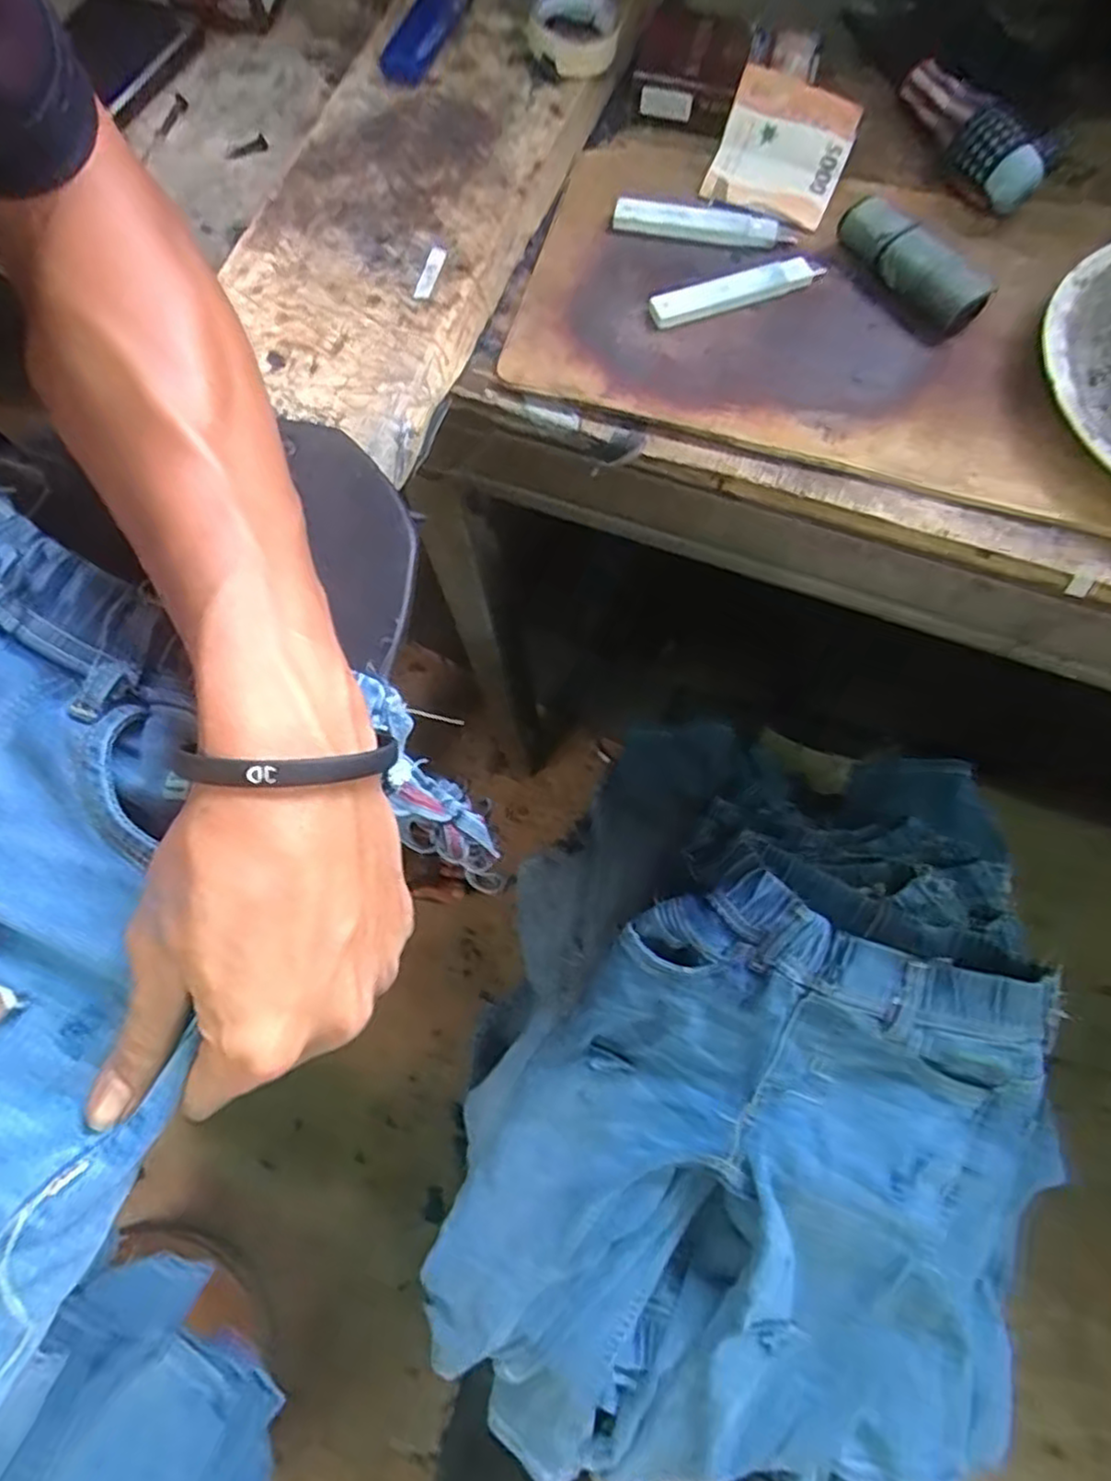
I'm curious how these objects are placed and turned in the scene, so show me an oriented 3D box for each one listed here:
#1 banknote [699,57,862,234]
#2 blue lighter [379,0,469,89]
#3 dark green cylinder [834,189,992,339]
[{"bbox_3d":[0.118,-0.311,0.371,0.066,0.025,0.071,21,74,7],"label":"banknote"},{"bbox_3d":[-0.073,-0.394,0.390,0.030,0.011,0.078,21,74,7],"label":"blue lighter"},{"bbox_3d":[0.175,-0.235,0.347,0.080,0.021,0.024,43,78,13],"label":"dark green cylinder"}]

